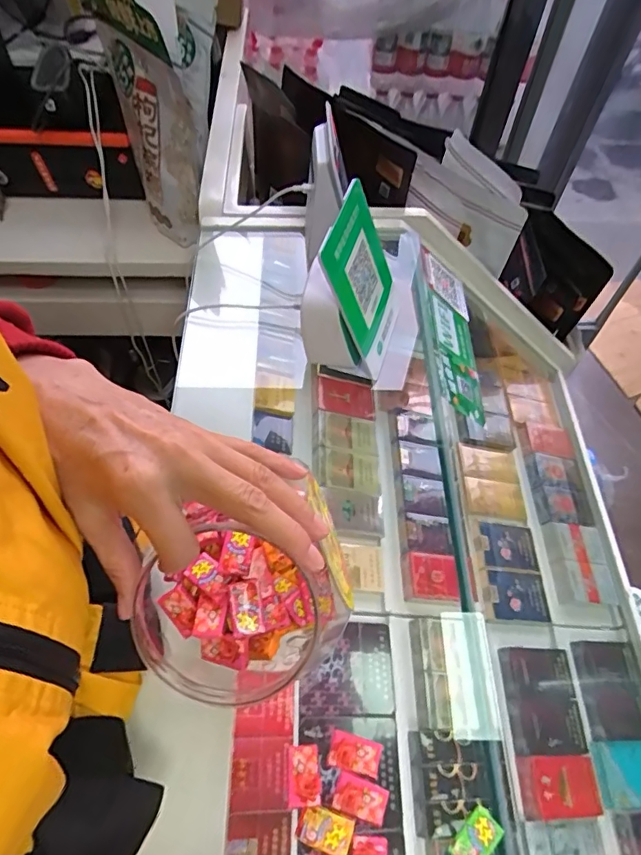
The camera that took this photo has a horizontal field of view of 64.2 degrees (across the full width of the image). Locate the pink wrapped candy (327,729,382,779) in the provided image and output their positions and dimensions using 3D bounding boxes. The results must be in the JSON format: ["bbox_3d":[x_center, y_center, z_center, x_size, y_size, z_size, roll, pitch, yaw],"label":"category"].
[{"bbox_3d":[0.024,0.231,0.362,0.036,0.005,0.022,12,60,6],"label":"pink wrapped candy"}]

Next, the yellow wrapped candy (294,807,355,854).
[{"bbox_3d":[0.003,0.267,0.338,0.035,0.004,0.022,18,61,9],"label":"yellow wrapped candy"}]

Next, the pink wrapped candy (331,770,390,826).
[{"bbox_3d":[0.027,0.255,0.351,0.037,0.004,0.022,15,61,8],"label":"pink wrapped candy"}]

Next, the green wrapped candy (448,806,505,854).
[{"bbox_3d":[0.103,0.273,0.337,0.021,0.010,0.036,39,66,19],"label":"green wrapped candy"}]

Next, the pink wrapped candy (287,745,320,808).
[{"bbox_3d":[-0.012,0.238,0.350,0.021,0.005,0.035,-2,60,-3],"label":"pink wrapped candy"}]

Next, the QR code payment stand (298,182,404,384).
[{"bbox_3d":[0.035,-0.137,0.500,0.083,0.133,0.111,18,61,9],"label":"QR code payment stand"}]

